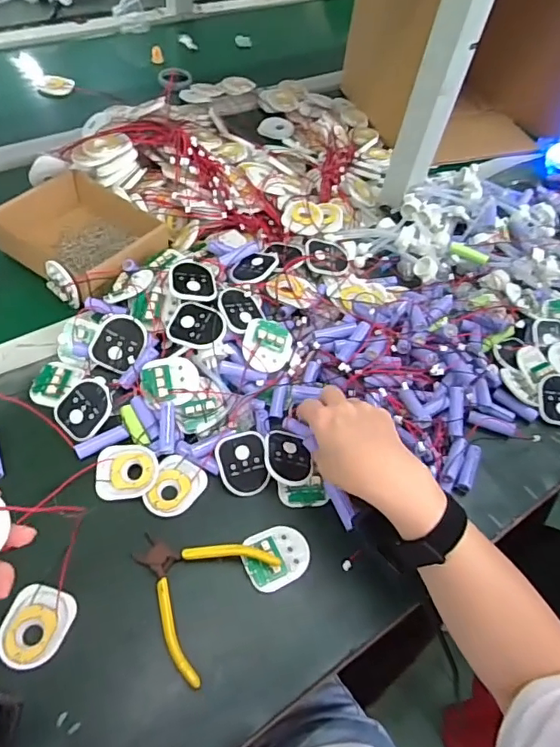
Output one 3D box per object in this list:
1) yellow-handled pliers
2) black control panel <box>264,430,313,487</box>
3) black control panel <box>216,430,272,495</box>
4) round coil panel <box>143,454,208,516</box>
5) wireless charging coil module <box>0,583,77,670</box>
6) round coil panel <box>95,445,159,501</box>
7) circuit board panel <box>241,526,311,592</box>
[{"bbox_3d":[-0.077,0.177,0.442,0.106,0.009,0.112,30,56,13],"label":"yellow-handled pliers"},{"bbox_3d":[0.008,0.082,0.503,0.048,0.009,0.047,17,53,-14],"label":"black control panel"},{"bbox_3d":[-0.035,0.086,0.497,0.046,0.009,0.058,-7,82,-16],"label":"black control panel"},{"bbox_3d":[-0.097,0.107,0.494,0.046,0.010,0.058,19,55,5],"label":"round coil panel"},{"bbox_3d":[-0.194,0.201,0.418,0.048,0.011,0.058,22,56,-1],"label":"wireless charging coil module"},{"bbox_3d":[-0.143,0.092,0.493,0.058,0.010,0.049,-7,72,2],"label":"round coil panel"},{"bbox_3d":[-0.003,0.160,0.467,0.059,0.012,0.050,-24,62,-23],"label":"circuit board panel"}]

